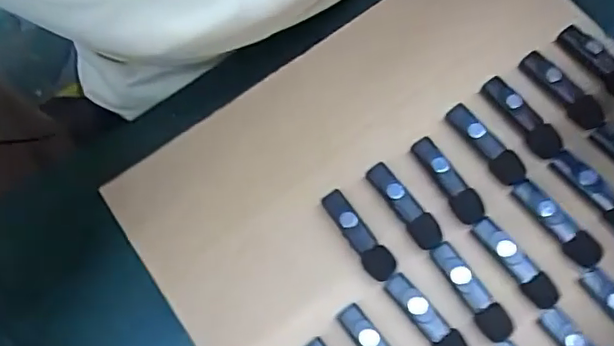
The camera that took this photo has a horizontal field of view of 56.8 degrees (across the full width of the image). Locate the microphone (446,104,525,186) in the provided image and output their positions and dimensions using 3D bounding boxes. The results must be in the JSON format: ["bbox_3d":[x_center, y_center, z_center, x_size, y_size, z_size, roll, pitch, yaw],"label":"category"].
[{"bbox_3d":[0.117,-0.019,0.373,0.015,0.014,0.064,-38,77,-8],"label":"microphone"}]

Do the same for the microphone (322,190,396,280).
[{"bbox_3d":[0.033,0.040,0.366,0.018,0.013,0.065,-31,76,-7],"label":"microphone"}]

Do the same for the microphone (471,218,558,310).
[{"bbox_3d":[0.128,0.055,0.347,0.017,0.011,0.063,-36,77,-8],"label":"microphone"}]

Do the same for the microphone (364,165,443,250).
[{"bbox_3d":[0.063,0.021,0.368,0.017,0.012,0.064,-33,77,-7],"label":"microphone"}]

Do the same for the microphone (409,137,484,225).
[{"bbox_3d":[0.092,0.004,0.372,0.017,0.016,0.064,-28,76,-6],"label":"microphone"}]

